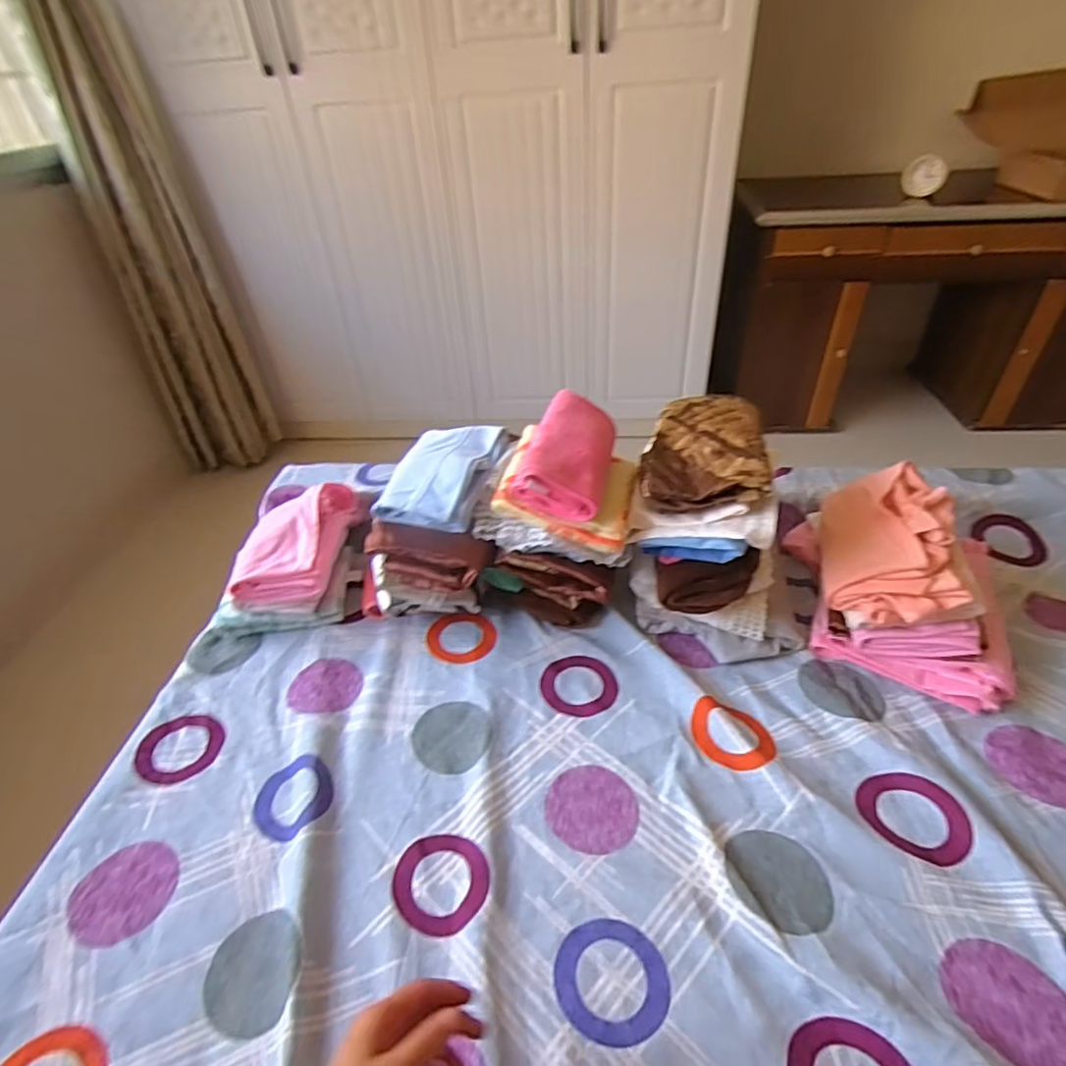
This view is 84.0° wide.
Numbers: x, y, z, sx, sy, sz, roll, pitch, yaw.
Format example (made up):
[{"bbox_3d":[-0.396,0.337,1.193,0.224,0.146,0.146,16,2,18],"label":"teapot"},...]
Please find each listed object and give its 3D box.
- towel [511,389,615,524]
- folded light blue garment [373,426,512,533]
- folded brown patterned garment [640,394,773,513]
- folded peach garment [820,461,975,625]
[{"bbox_3d":[0.044,-0.095,0.714,0.100,0.057,0.169,23,50,-5],"label":"towel"},{"bbox_3d":[-0.119,-0.079,0.778,0.133,0.054,0.186,8,41,16],"label":"folded light blue garment"},{"bbox_3d":[0.212,-0.108,0.739,0.138,0.050,0.217,4,40,11],"label":"folded brown patterned garment"},{"bbox_3d":[0.437,0.012,0.730,0.139,0.086,0.222,10,42,19],"label":"folded peach garment"}]

